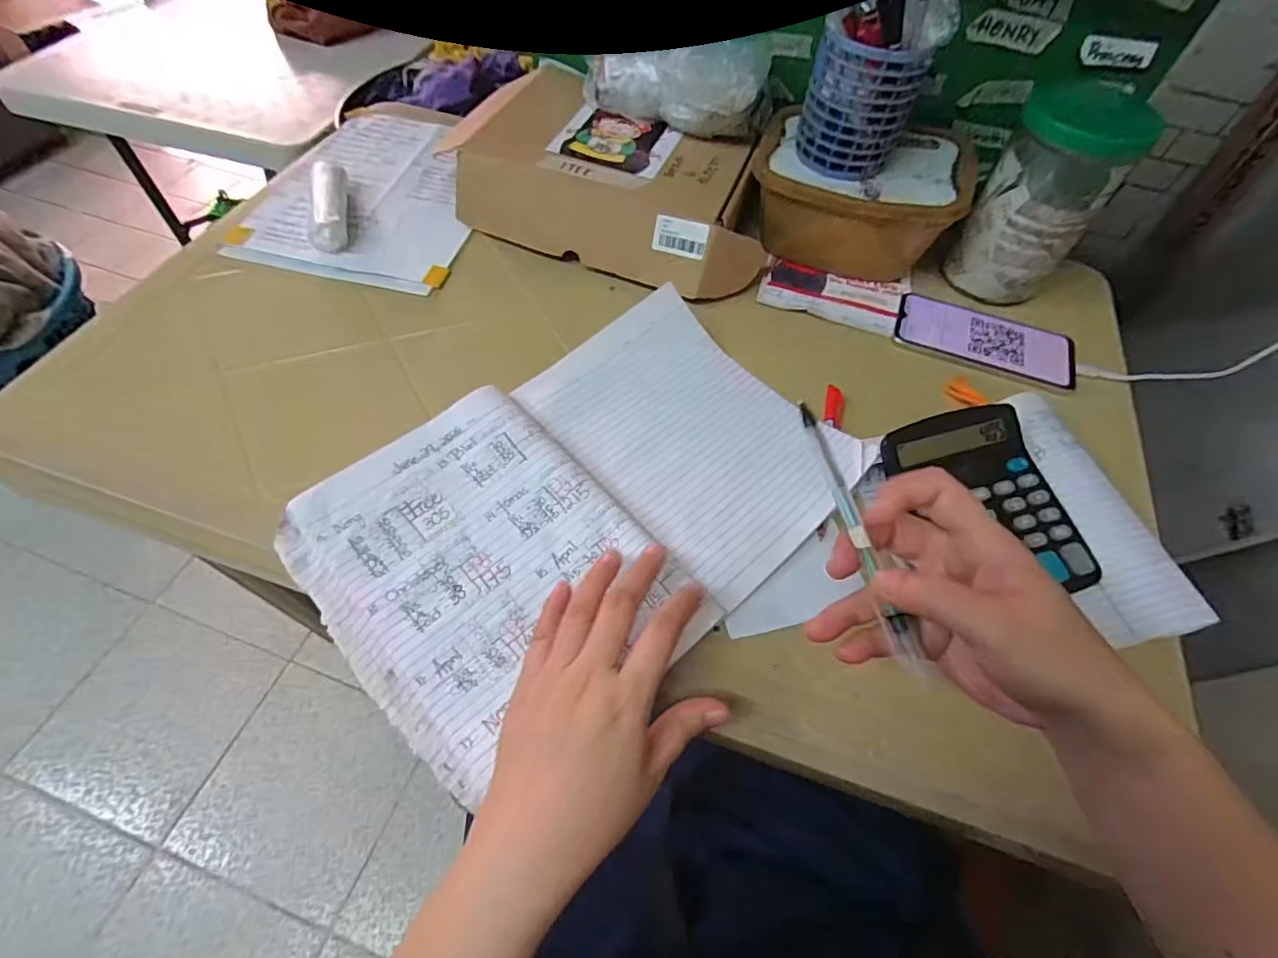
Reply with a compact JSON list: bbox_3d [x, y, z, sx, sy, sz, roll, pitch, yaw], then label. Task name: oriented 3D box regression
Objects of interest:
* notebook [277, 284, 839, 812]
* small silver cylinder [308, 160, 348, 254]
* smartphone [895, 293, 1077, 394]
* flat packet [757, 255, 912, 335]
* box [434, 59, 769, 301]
[{"bbox_3d":[-0.037,0.017,0.414,0.360,0.029,0.241,-34,68,-20],"label":"notebook"},{"bbox_3d":[-0.309,-0.274,0.567,0.032,0.025,0.130,-12,62,-10],"label":"small silver cylinder"},{"bbox_3d":[0.323,-0.130,0.530,0.156,0.010,0.076,21,61,8],"label":"smartphone"},{"bbox_3d":[0.195,-0.186,0.565,0.142,0.013,0.085,15,61,5],"label":"flat packet"},{"bbox_3d":[-0.013,-0.302,0.575,0.300,0.070,0.200,22,61,8],"label":"box"}]

